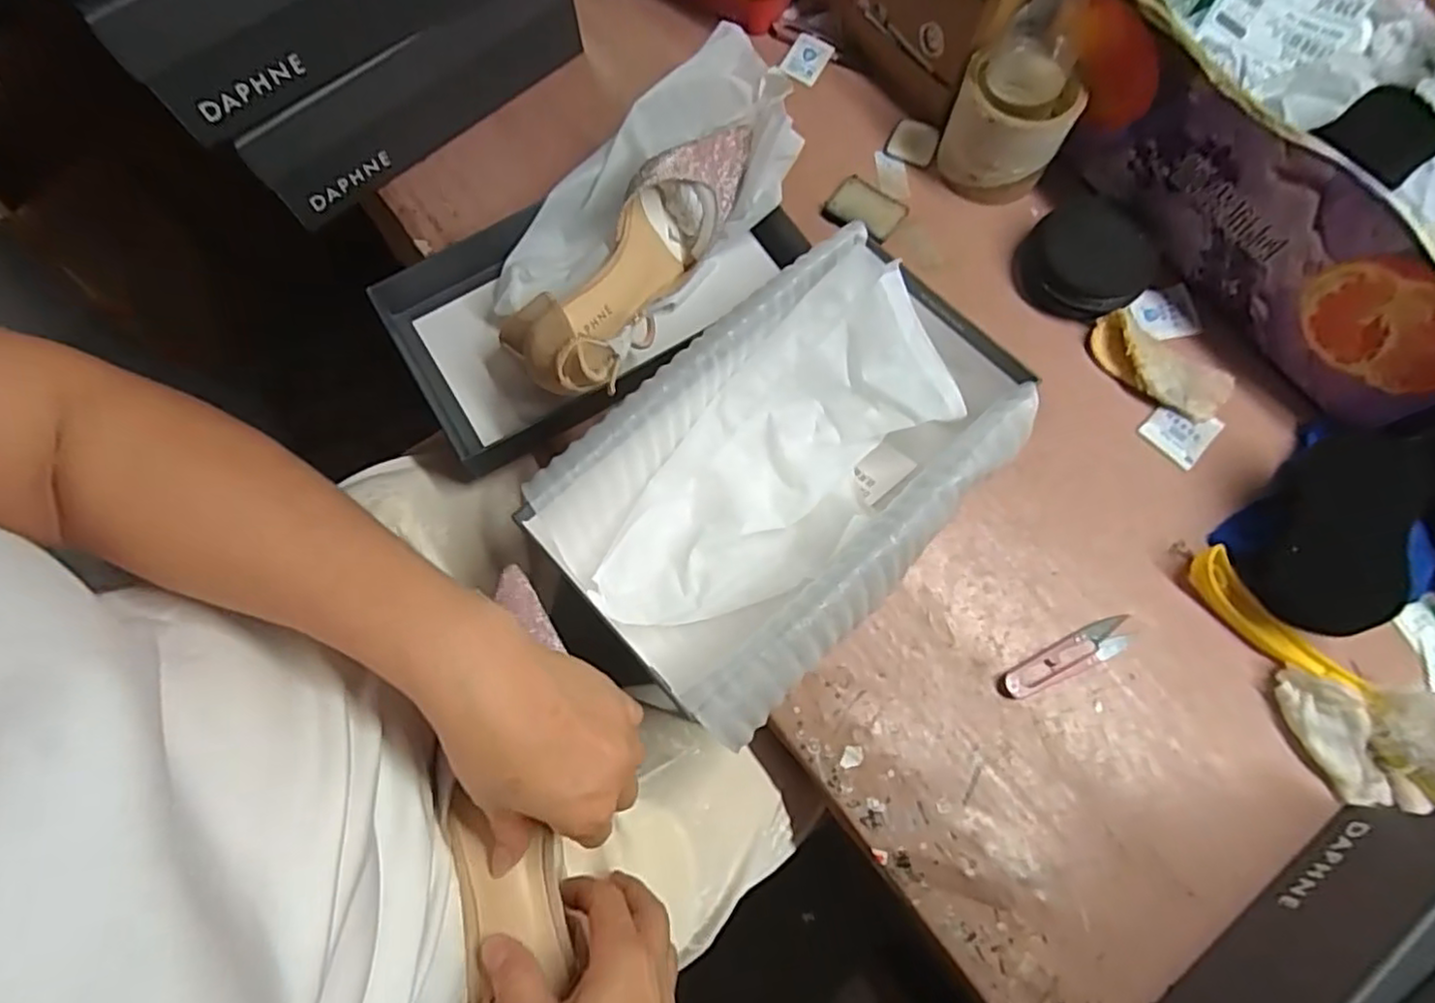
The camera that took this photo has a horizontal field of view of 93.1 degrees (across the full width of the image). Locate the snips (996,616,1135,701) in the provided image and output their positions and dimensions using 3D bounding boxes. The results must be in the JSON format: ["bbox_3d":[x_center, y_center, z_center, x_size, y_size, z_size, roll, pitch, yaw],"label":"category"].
[{"bbox_3d":[0.234,0.105,0.455,0.100,0.004,0.023,-25,75,-6],"label":"snips"}]

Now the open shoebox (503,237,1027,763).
[{"bbox_3d":[0.046,-0.018,0.450,0.291,0.102,0.189,-42,77,-11],"label":"open shoebox"}]

